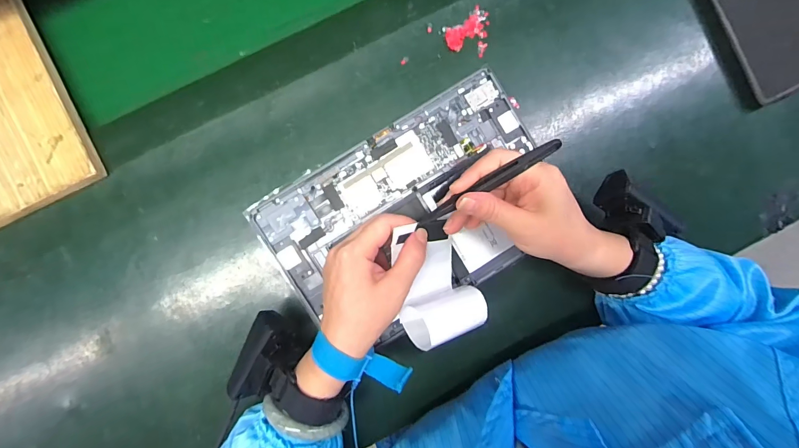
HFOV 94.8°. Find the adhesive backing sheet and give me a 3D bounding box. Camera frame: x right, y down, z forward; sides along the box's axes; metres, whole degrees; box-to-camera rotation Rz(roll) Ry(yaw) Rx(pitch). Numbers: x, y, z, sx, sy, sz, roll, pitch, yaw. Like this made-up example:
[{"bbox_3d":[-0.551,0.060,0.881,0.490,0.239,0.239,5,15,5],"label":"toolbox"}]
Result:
[{"bbox_3d":[0.029,0.047,0.295,0.064,0.061,0.079,-15,94,-3],"label":"adhesive backing sheet"}]

